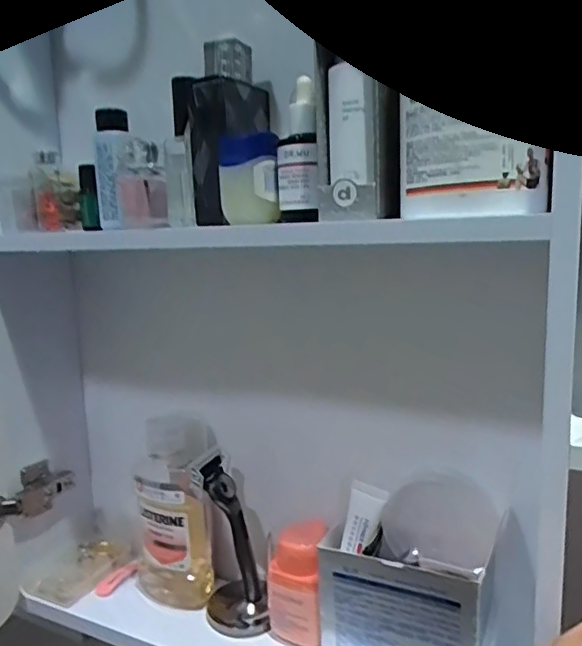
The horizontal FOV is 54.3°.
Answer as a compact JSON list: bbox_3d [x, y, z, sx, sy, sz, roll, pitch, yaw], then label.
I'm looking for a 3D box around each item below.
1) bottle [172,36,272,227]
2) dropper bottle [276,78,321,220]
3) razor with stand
[{"bbox_3d":[-0.044,-0.141,0.422,0.078,0.127,0.034,-9,12,-38],"label":"bottle"},{"bbox_3d":[0.004,-0.113,0.370,0.025,0.090,0.032,-2,9,-1],"label":"dropper bottle"},{"bbox_3d":[-0.053,0.195,0.507,0.060,0.158,0.071,-3,9,-6],"label":"razor with stand"}]

